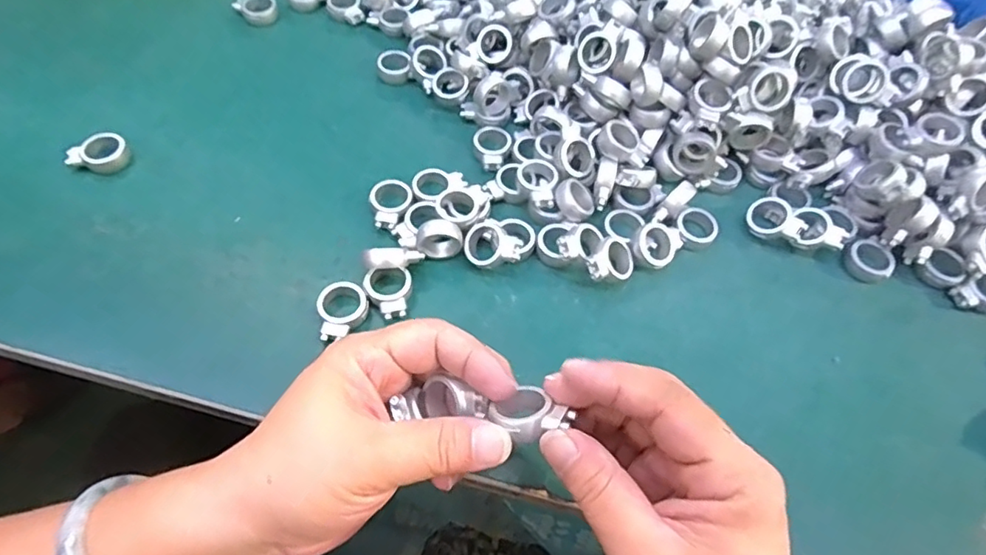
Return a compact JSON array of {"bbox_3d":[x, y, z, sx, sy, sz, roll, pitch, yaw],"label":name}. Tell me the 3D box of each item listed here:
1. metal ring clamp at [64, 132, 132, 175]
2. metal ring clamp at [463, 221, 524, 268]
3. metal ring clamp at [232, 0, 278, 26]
[{"bbox_3d":[-0.244,-0.076,0.346,0.034,0.011,0.023,-16,62,-12],"label":"metal ring clamp"},{"bbox_3d":[0.000,-0.016,0.322,0.033,0.015,0.026,34,88,31],"label":"metal ring clamp"},{"bbox_3d":[-0.184,-0.208,0.436,0.030,0.014,0.024,-23,64,-15],"label":"metal ring clamp"}]

